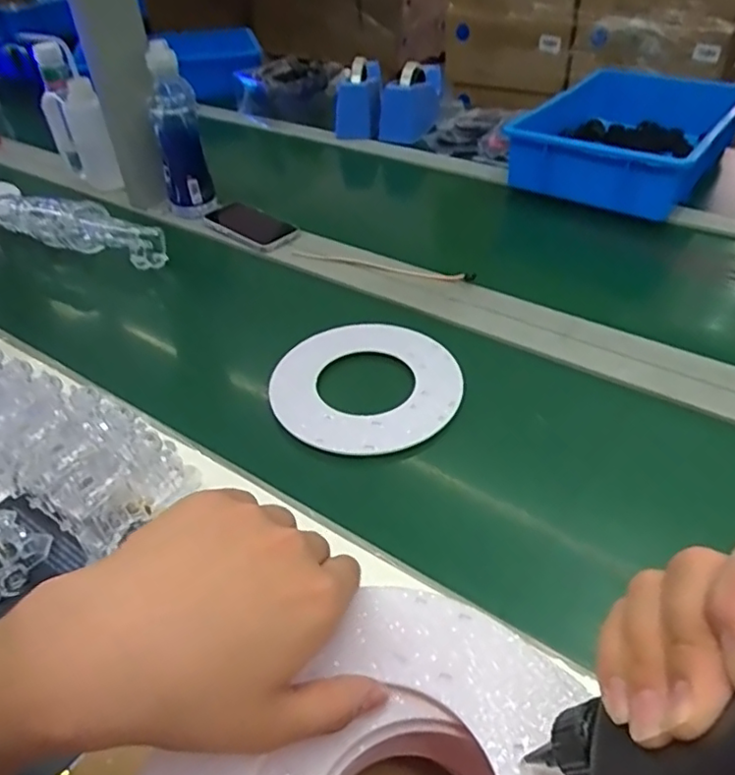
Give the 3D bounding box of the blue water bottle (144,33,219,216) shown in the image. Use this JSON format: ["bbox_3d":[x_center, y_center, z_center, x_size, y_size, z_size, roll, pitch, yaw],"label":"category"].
[{"bbox_3d":[-0.272,-0.358,0.879,0.070,0.230,0.079,-16,43,-14],"label":"blue water bottle"}]

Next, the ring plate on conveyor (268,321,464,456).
[{"bbox_3d":[-0.003,-0.008,0.634,0.191,0.007,0.191,-2,42,2],"label":"ring plate on conveyor"}]

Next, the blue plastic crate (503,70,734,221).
[{"bbox_3d":[0.425,-0.408,0.998,0.290,0.103,0.394,22,48,26],"label":"blue plastic crate"}]

